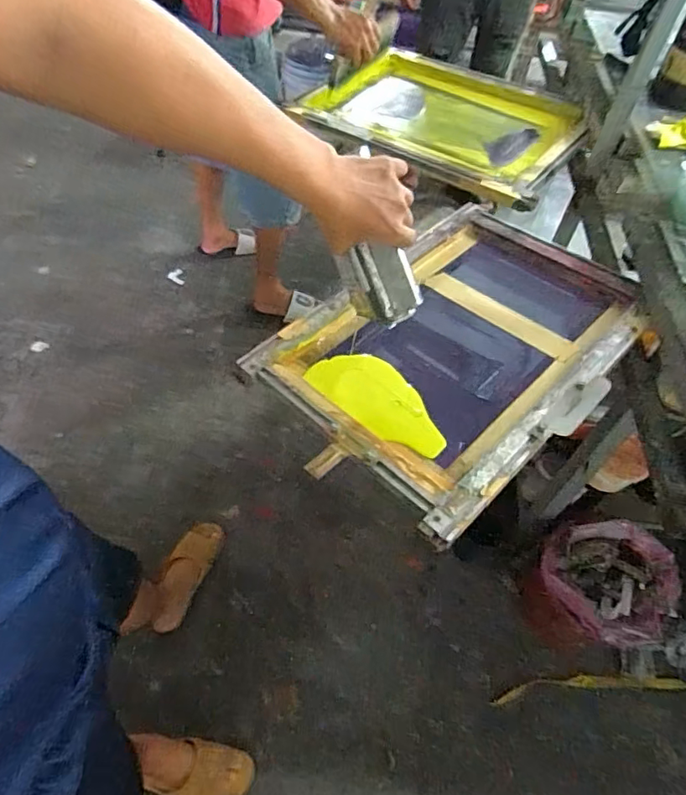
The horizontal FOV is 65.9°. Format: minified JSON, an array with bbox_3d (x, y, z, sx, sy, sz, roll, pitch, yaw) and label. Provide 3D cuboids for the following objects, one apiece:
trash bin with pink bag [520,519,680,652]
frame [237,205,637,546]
[{"bbox_3d":[0.545,0.443,1.195,0.246,0.315,0.242,2,53,-3],"label":"trash bin with pink bag"},{"bbox_3d":[0.166,-0.084,0.810,0.408,0.056,0.594,39,60,23],"label":"frame"}]

